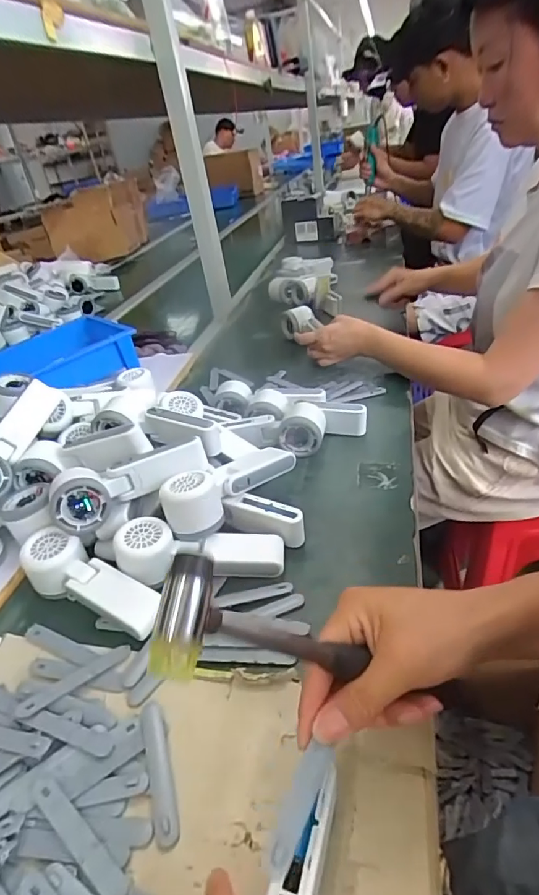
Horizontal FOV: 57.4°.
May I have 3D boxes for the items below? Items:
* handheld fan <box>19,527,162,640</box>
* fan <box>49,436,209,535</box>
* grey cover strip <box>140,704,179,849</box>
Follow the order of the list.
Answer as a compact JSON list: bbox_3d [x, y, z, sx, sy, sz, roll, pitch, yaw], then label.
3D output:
[{"bbox_3d":[-0.176,0.132,0.487,0.163,0.053,0.056,14,38,27],"label":"handheld fan"},{"bbox_3d":[-0.149,0.039,0.536,0.168,0.058,0.057,-19,33,-12],"label":"fan"},{"bbox_3d":[-0.079,0.230,0.353,0.016,0.010,0.092,-14,34,-12],"label":"grey cover strip"}]

